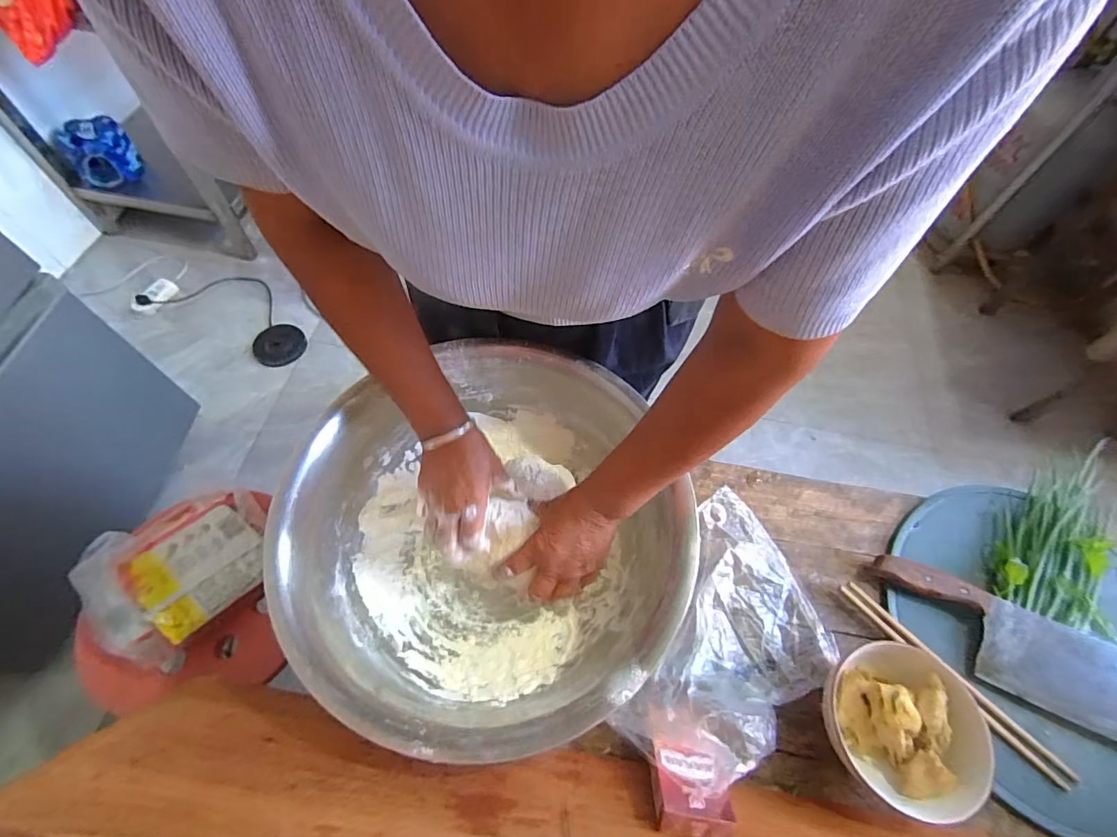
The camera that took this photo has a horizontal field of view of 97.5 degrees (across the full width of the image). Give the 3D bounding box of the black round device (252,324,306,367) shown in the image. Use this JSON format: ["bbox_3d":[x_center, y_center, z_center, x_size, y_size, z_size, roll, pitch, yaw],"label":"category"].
[{"bbox_3d":[-0.784,-0.207,1.376,0.132,0.014,0.135,1,61,-2],"label":"black round device"}]

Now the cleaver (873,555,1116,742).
[{"bbox_3d":[0.501,0.250,0.520,0.300,0.033,0.093,22,62,10],"label":"cleaver"}]

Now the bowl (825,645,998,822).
[{"bbox_3d":[0.324,0.290,0.473,0.132,0.069,0.135,1,61,-2],"label":"bowl"}]

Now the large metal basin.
[{"bbox_3d":[-0.069,0.123,0.514,0.369,0.139,0.365,1,61,-2],"label":"large metal basin"}]

